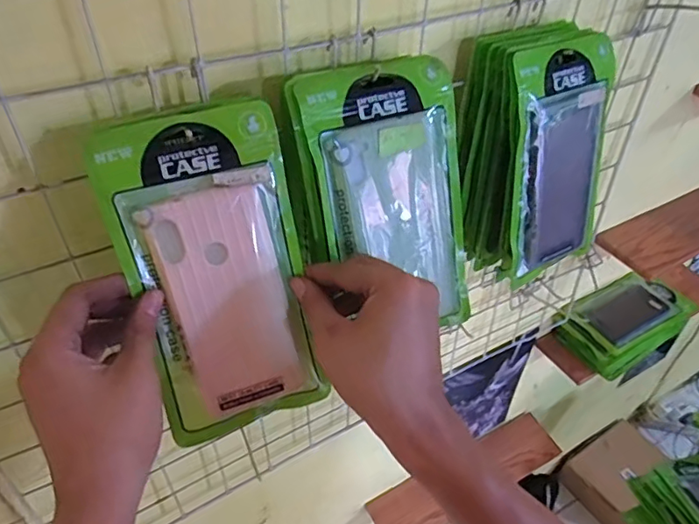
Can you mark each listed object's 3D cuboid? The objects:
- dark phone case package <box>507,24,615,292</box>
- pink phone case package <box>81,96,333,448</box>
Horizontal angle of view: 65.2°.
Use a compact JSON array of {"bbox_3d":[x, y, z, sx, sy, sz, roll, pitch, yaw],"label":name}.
[{"bbox_3d":[0.188,-0.087,0.485,0.112,0.205,0.016,-21,31,-22],"label":"dark phone case package"},{"bbox_3d":[-0.083,0.009,0.354,0.110,0.205,0.009,-16,14,-16],"label":"pink phone case package"}]

